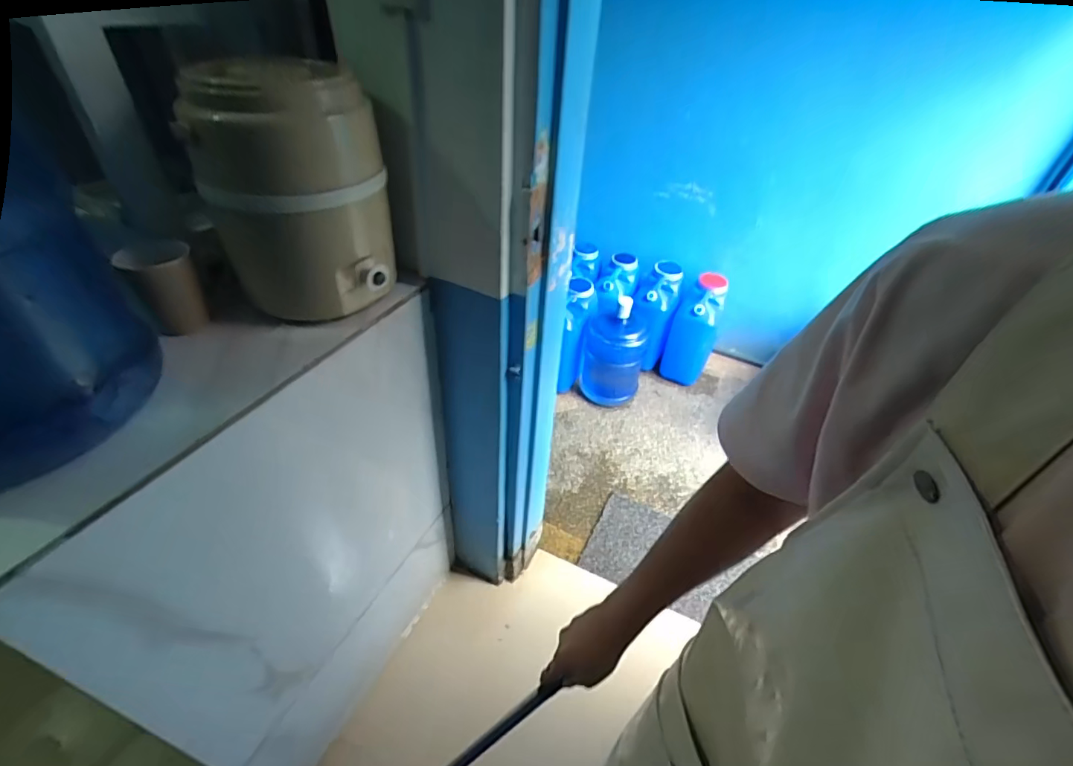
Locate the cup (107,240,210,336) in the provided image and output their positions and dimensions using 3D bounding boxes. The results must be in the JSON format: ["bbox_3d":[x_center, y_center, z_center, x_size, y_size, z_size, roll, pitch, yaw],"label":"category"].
[{"bbox_3d":[-0.463,-0.121,0.605,0.070,0.097,0.063,-25,49,-30],"label":"cup"}]

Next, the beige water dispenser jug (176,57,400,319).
[{"bbox_3d":[-0.297,-0.240,0.615,0.202,0.261,0.177,-10,43,-16],"label":"beige water dispenser jug"}]

